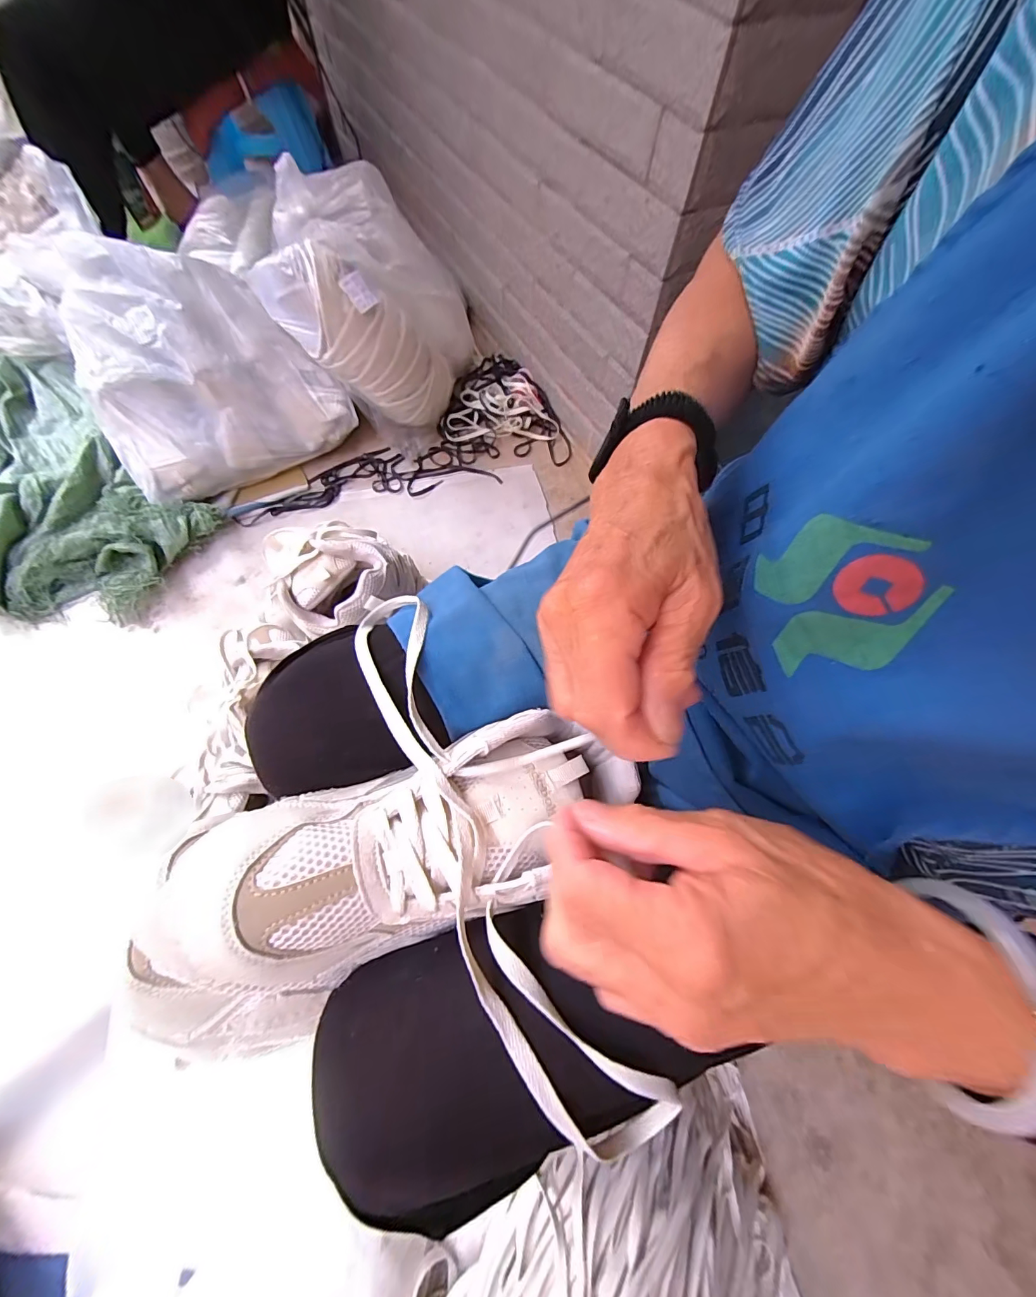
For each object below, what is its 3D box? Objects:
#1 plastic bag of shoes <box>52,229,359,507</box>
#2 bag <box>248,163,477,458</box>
[{"bbox_3d":[-0.577,-0.510,0.812,0.390,0.260,0.355,-31,71,-15],"label":"plastic bag of shoes"},{"bbox_3d":[-0.270,-0.632,0.851,0.341,0.285,0.318,35,69,13],"label":"bag"}]

